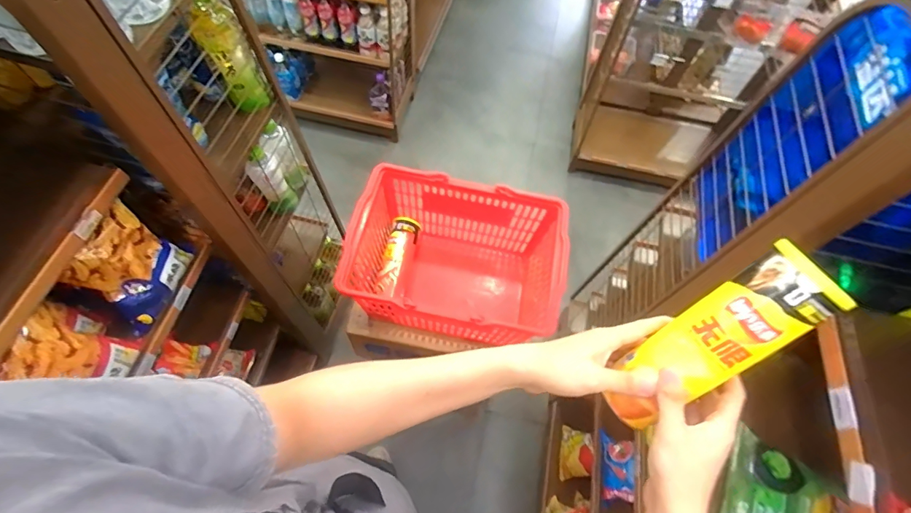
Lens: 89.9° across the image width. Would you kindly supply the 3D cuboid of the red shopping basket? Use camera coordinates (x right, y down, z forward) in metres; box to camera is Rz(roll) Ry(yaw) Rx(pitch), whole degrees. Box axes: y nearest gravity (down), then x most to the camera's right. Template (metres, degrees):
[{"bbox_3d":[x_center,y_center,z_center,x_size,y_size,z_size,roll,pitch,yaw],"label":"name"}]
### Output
[{"bbox_3d":[-0.002,0.028,0.967,0.405,0.250,0.292,12,63,3],"label":"red shopping basket"}]

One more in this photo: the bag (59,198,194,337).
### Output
[{"bbox_3d":[-0.493,0.020,0.702,0.055,0.160,0.144,23,64,8],"label":"bag"}]

